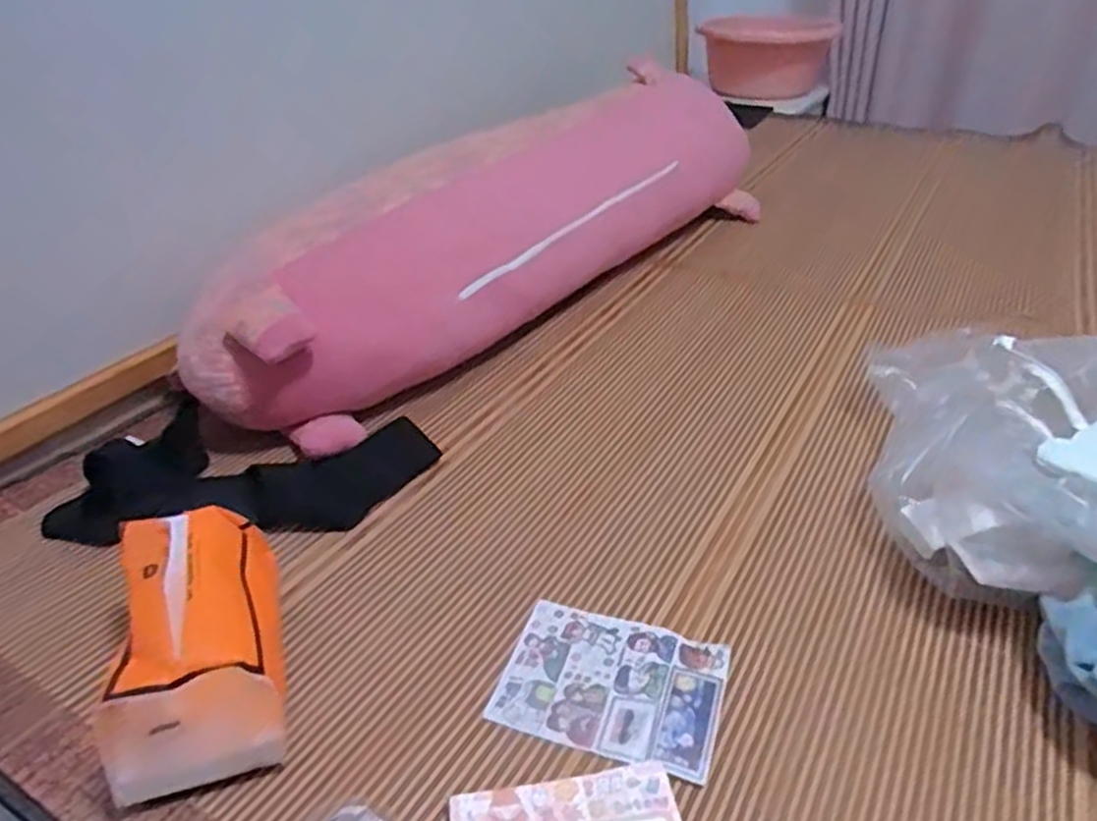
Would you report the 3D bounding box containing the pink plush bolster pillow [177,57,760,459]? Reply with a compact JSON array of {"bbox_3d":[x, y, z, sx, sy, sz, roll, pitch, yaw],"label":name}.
[{"bbox_3d":[-0.034,-0.225,0.915,0.168,0.169,0.830,25,42,31],"label":"pink plush bolster pillow"}]

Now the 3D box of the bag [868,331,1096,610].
[{"bbox_3d":[0.397,0.023,0.600,0.247,0.116,0.311,11,36,15],"label":"bag"}]

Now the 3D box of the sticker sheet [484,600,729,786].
[{"bbox_3d":[0.041,0.173,0.486,0.133,0.005,0.100,9,34,18],"label":"sticker sheet"}]

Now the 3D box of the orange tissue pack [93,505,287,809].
[{"bbox_3d":[-0.203,0.133,0.447,0.092,0.096,0.140,-10,34,-13],"label":"orange tissue pack"}]

